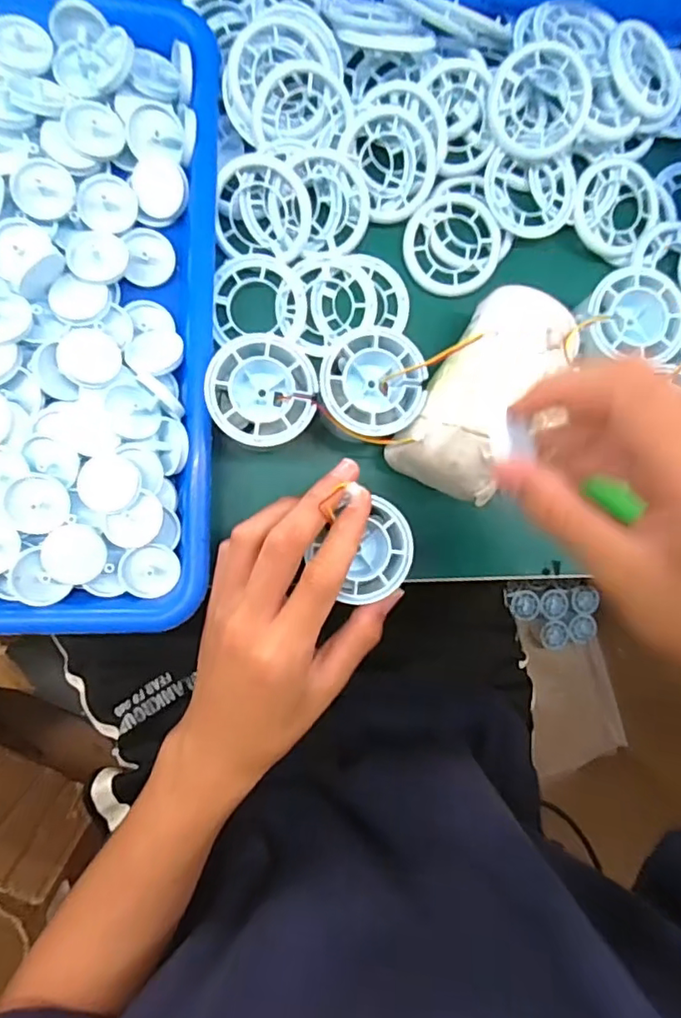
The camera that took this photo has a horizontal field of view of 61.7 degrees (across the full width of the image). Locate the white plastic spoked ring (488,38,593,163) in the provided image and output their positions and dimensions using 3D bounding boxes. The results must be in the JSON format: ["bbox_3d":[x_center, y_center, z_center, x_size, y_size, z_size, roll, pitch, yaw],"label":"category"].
[{"bbox_3d":[0.114,-0.233,0.327,0.057,0.010,0.057,2,112,4],"label":"white plastic spoked ring"}]

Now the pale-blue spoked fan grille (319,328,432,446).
[{"bbox_3d":[0.016,-0.064,0.298,0.054,0.015,0.057,8,87,-7],"label":"pale-blue spoked fan grille"}]

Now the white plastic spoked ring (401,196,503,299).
[{"bbox_3d":[0.067,-0.158,0.340,0.056,0.014,0.054,0,88,-7],"label":"white plastic spoked ring"}]

